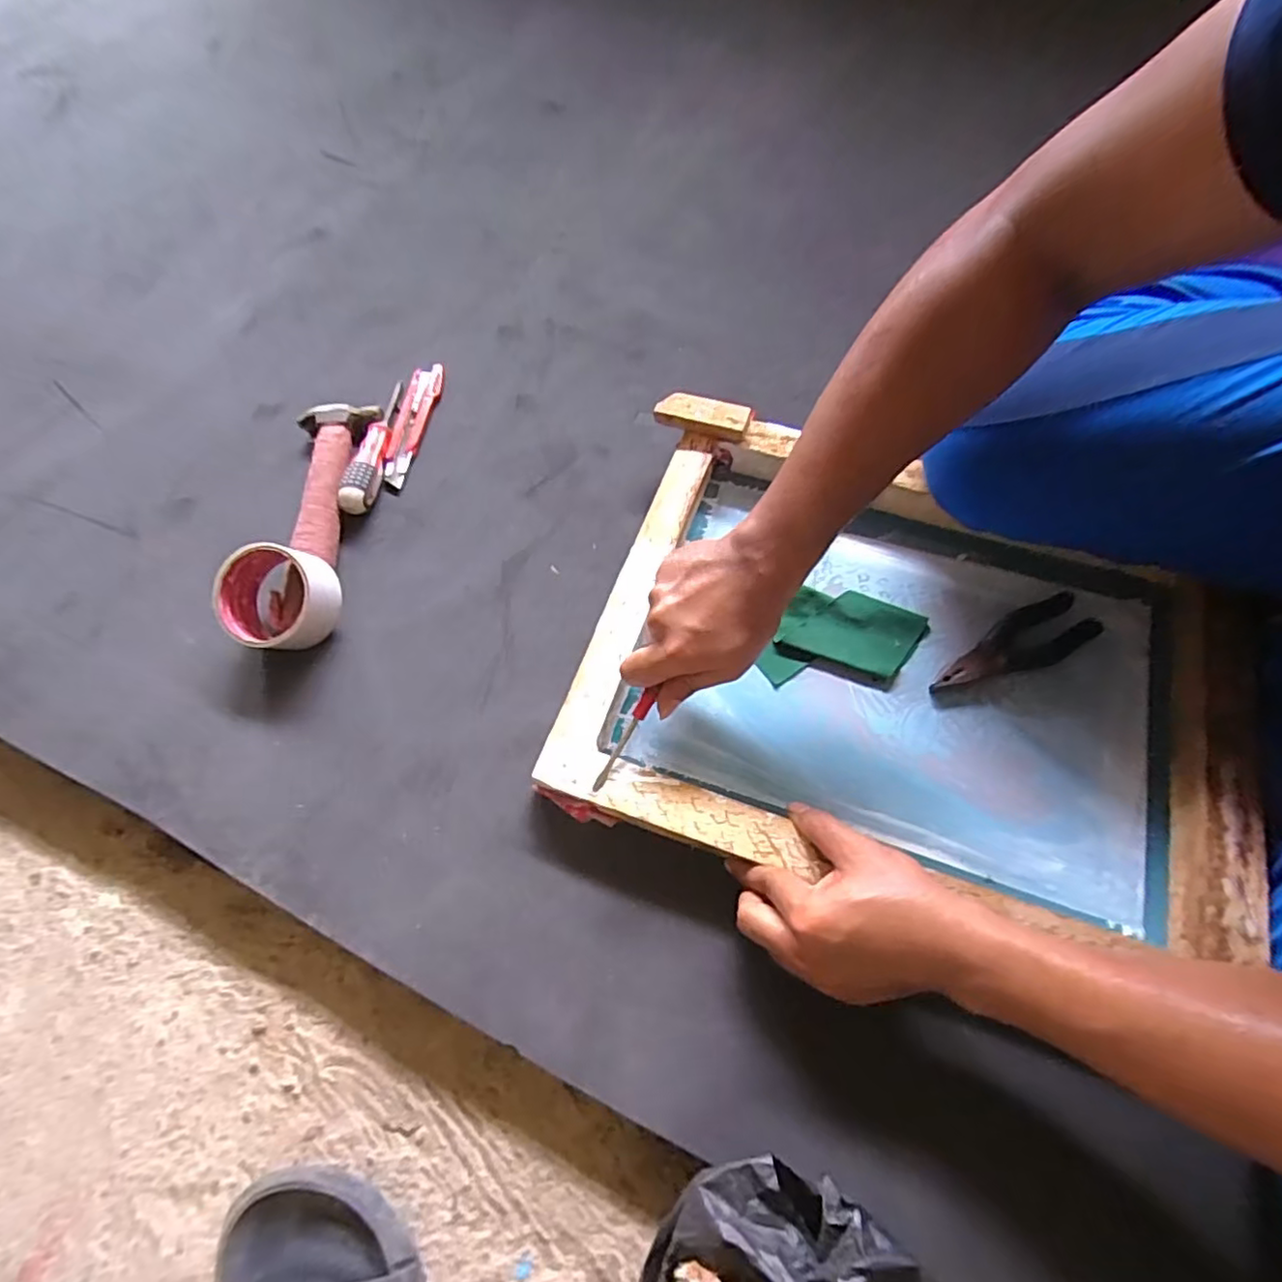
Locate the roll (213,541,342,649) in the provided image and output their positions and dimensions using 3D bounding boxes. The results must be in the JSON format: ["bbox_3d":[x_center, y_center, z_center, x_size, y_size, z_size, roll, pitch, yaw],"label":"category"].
[{"bbox_3d":[-0.308,-0.036,0.552,0.078,0.055,0.096,36,71,17],"label":"roll"}]

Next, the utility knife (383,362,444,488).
[{"bbox_3d":[-0.227,-0.221,0.646,0.031,0.008,0.147,5,63,5],"label":"utility knife"}]

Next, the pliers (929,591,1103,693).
[{"bbox_3d":[0.303,0.006,0.528,0.148,0.012,0.048,-24,64,-9],"label":"pliers"}]

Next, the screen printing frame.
[{"bbox_3d":[0.201,0.023,0.501,0.463,0.057,0.345,19,68,9],"label":"screen printing frame"}]

